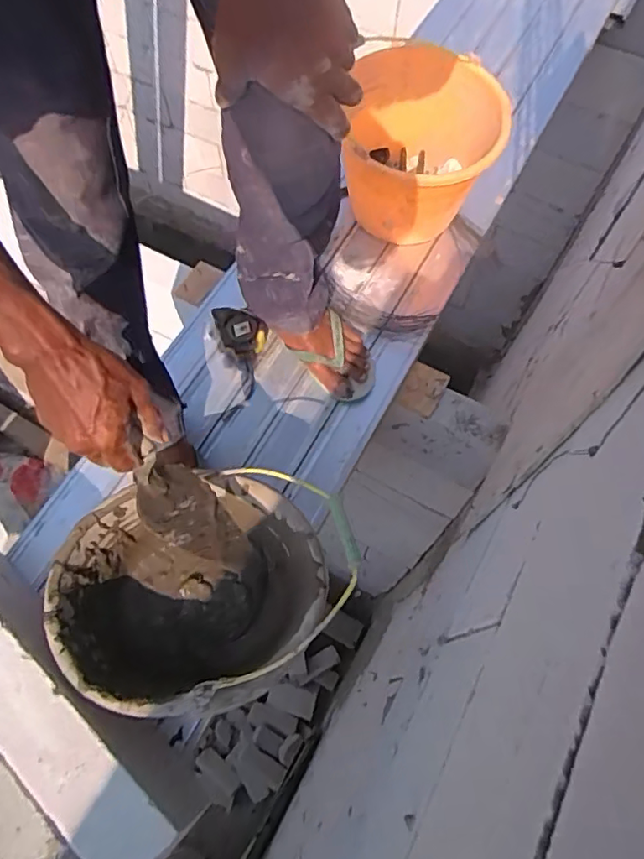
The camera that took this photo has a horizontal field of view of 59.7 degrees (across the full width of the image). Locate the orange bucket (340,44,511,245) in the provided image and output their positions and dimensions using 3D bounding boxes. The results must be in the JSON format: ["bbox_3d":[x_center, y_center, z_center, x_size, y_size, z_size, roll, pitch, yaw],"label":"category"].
[{"bbox_3d":[0.172,-0.484,0.976,0.246,0.211,0.277,-3,65,-4],"label":"orange bucket"}]

